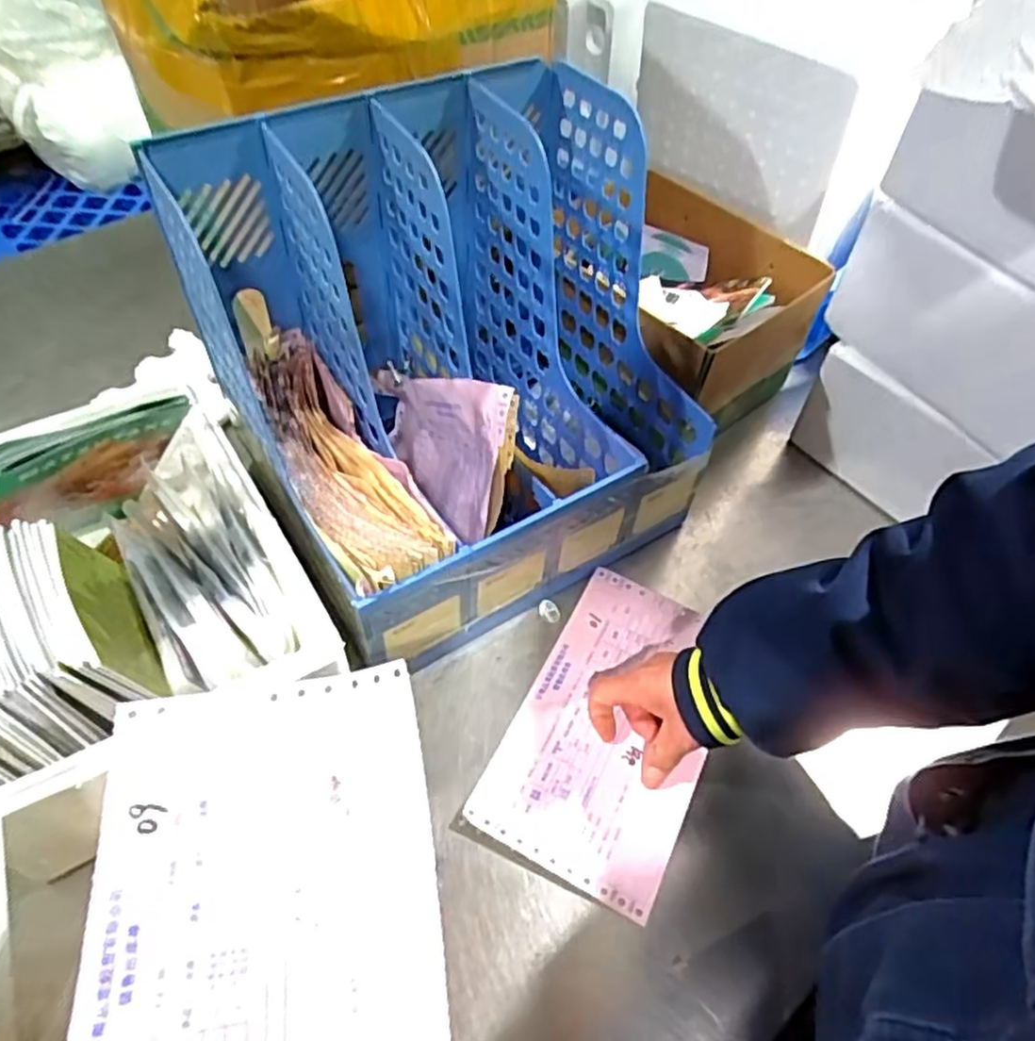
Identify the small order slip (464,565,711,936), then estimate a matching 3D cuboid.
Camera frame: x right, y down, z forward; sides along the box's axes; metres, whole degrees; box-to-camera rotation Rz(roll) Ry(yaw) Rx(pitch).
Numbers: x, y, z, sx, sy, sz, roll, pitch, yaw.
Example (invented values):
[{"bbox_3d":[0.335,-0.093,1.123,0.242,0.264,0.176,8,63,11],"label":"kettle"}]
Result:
[{"bbox_3d":[0.075,0.153,0.556,0.137,0.009,0.238,25,55,12],"label":"small order slip"}]

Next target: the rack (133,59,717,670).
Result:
[{"bbox_3d":[-0.034,-0.123,0.558,0.324,0.302,0.263,-25,58,-22],"label":"rack"}]

